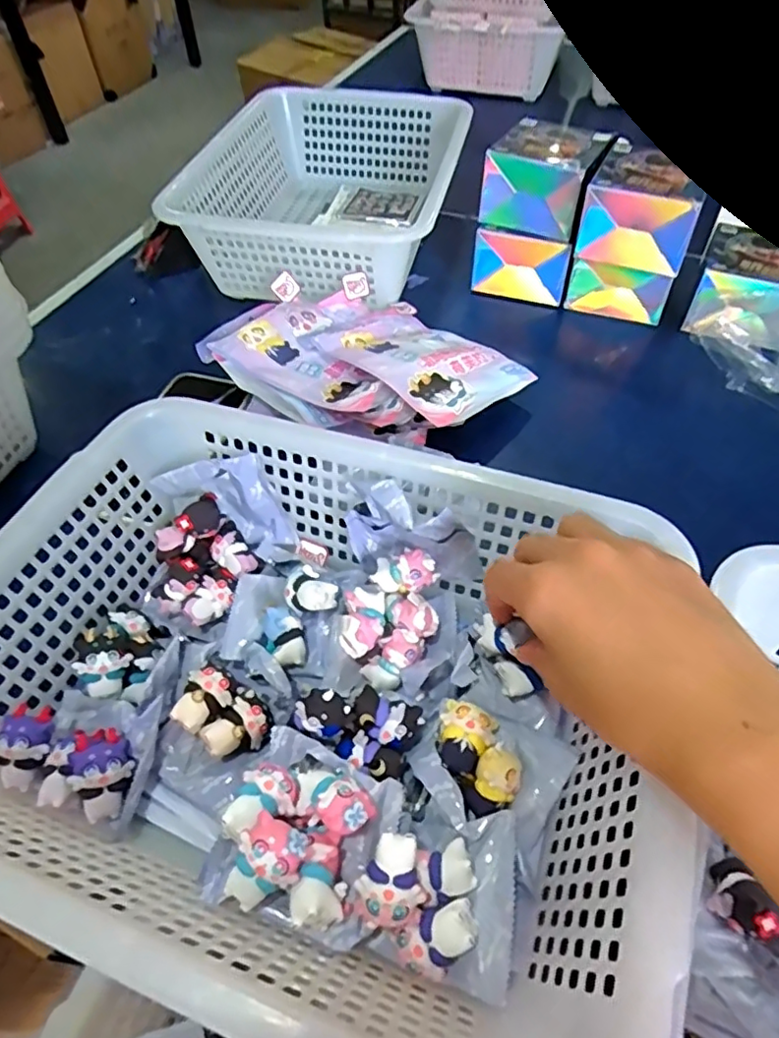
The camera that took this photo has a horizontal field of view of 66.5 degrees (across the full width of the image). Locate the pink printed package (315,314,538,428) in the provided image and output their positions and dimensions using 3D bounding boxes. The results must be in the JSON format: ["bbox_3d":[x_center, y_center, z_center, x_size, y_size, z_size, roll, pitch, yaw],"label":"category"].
[{"bbox_3d":[0.026,-0.139,0.515,0.121,0.019,0.162,-23,46,-31],"label":"pink printed package"}]

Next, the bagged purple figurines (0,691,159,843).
[{"bbox_3d":[-0.164,0.119,0.311,0.079,0.032,0.057,17,55,14],"label":"bagged purple figurines"}]

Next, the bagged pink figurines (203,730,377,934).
[{"bbox_3d":[-0.043,0.138,0.270,0.063,0.036,0.073,14,55,12],"label":"bagged pink figurines"}]

